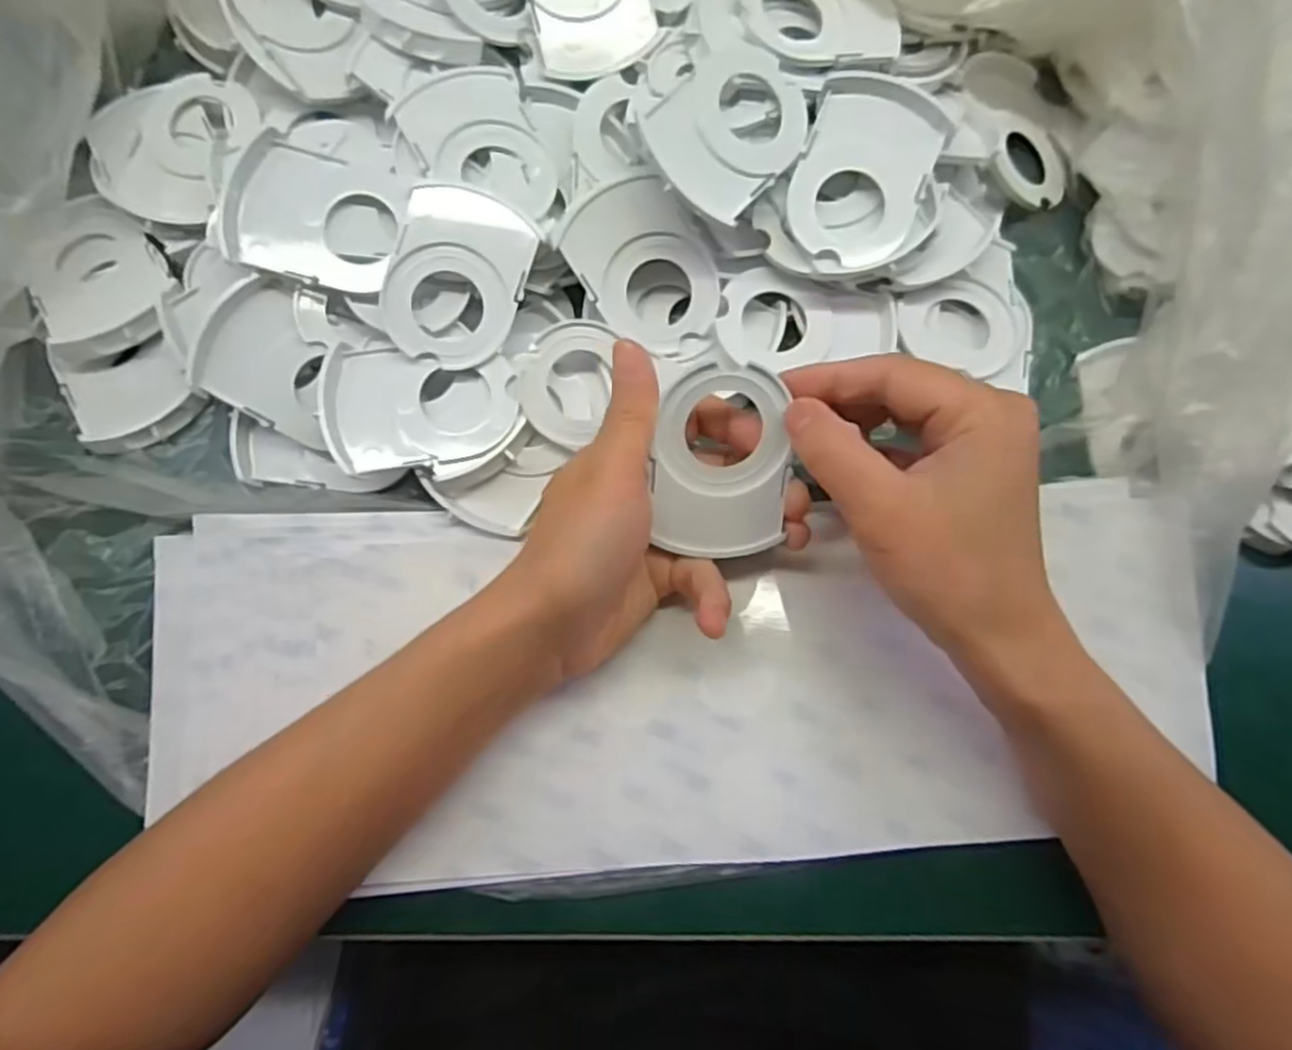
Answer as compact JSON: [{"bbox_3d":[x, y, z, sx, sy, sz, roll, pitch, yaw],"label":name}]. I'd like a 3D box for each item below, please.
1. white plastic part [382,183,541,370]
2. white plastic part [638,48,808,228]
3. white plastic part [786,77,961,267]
[{"bbox_3d":[-0.079,-0.104,0.304,0.055,0.005,0.072,14,91,-10],"label":"white plastic part"},{"bbox_3d":[0.036,-0.167,0.301,0.054,0.006,0.075,44,77,-16],"label":"white plastic part"},{"bbox_3d":[0.094,-0.152,0.309,0.054,0.014,0.080,20,78,4],"label":"white plastic part"}]

